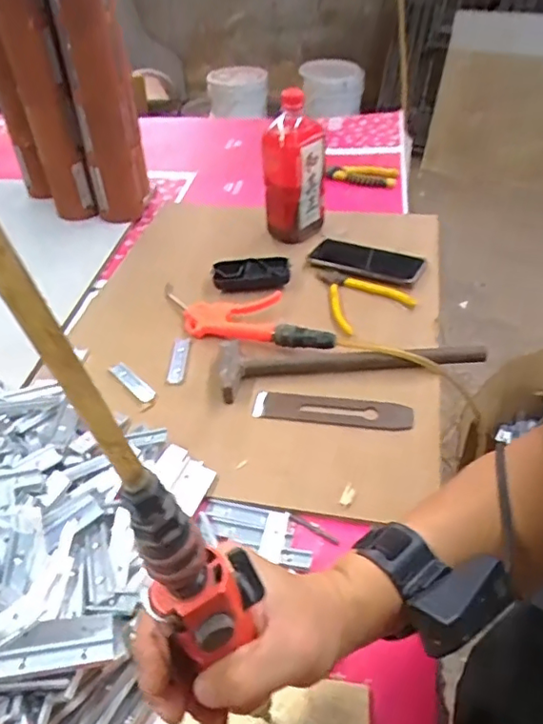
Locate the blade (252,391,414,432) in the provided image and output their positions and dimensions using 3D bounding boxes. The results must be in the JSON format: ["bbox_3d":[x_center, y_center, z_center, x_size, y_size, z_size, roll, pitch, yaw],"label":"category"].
[{"bbox_3d":[0.068,0.055,0.632,0.175,0.005,0.040,5,48,11],"label":"blade"}]

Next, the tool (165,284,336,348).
[{"bbox_3d":[-0.038,-0.069,0.743,0.260,0.034,0.107,9,42,12],"label":"tool"}]

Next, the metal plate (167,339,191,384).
[{"bbox_3d":[-0.115,-0.003,0.701,0.020,0.006,0.079,3,43,-1],"label":"metal plate"}]

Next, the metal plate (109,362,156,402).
[{"bbox_3d":[-0.166,0.025,0.679,0.021,0.009,0.081,-34,50,-31],"label":"metal plate"}]

